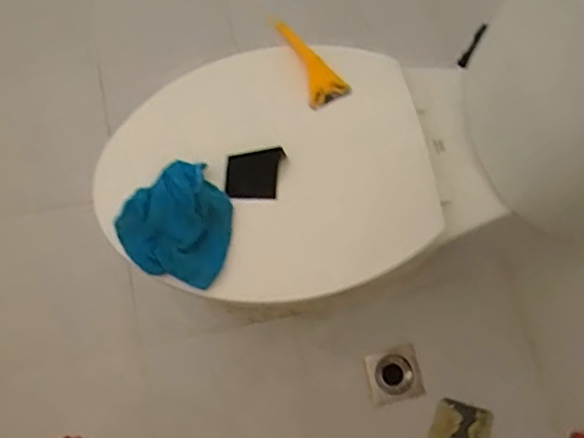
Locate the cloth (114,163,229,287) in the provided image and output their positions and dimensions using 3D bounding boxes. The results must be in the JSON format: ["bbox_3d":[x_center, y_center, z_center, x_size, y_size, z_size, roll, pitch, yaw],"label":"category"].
[{"bbox_3d":[-0.147,-0.002,0.769,0.140,0.050,0.144,14,75,2],"label":"cloth"}]

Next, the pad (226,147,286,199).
[{"bbox_3d":[-0.048,-0.059,0.798,0.076,0.014,0.066,1,101,-9],"label":"pad"}]

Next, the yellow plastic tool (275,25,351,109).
[{"bbox_3d":[0.023,-0.215,0.838,0.054,0.026,0.126,-30,78,-9],"label":"yellow plastic tool"}]

